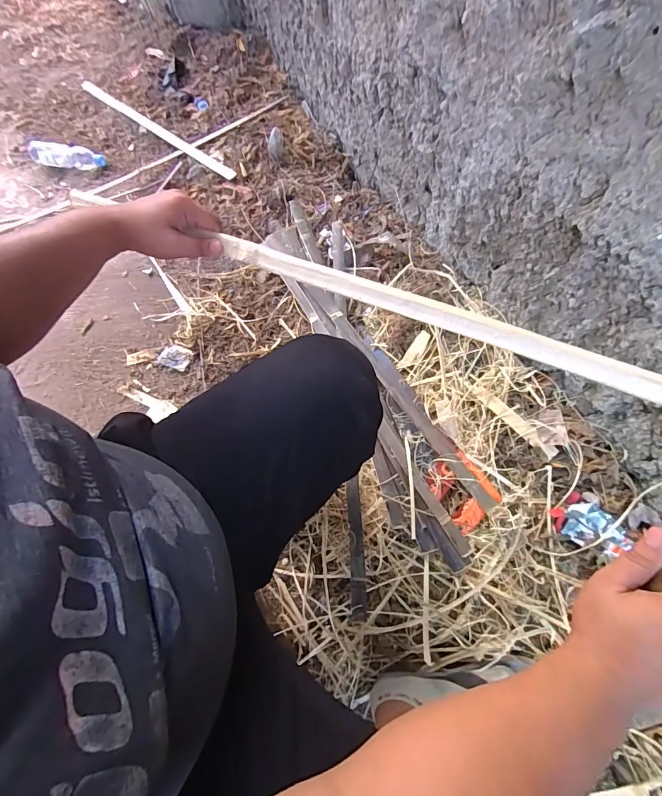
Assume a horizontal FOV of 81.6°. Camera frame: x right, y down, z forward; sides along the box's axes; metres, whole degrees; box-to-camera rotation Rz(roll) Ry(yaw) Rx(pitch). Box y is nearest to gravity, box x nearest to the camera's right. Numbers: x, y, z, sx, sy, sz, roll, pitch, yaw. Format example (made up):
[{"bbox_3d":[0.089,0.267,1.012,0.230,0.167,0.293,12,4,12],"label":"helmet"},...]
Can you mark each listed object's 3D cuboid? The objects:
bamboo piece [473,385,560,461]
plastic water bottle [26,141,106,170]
[{"bbox_3d":[0.350,0.044,0.730,0.027,0.004,0.183,-44,75,-1],"label":"bamboo piece"},{"bbox_3d":[-0.896,-0.814,1.293,0.275,0.056,0.063,9,65,6],"label":"plastic water bottle"}]

